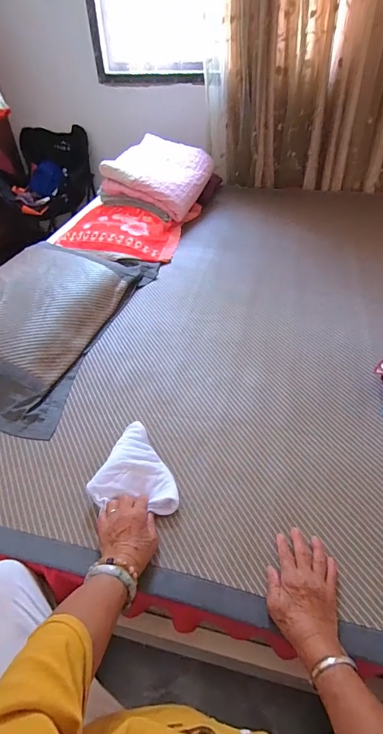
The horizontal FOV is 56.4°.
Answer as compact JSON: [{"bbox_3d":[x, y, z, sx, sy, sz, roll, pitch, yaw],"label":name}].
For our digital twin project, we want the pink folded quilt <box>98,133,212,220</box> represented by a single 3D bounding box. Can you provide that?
[{"bbox_3d":[-0.140,-0.805,1.505,0.358,0.168,0.456,14,47,16],"label":"pink folded quilt"}]

